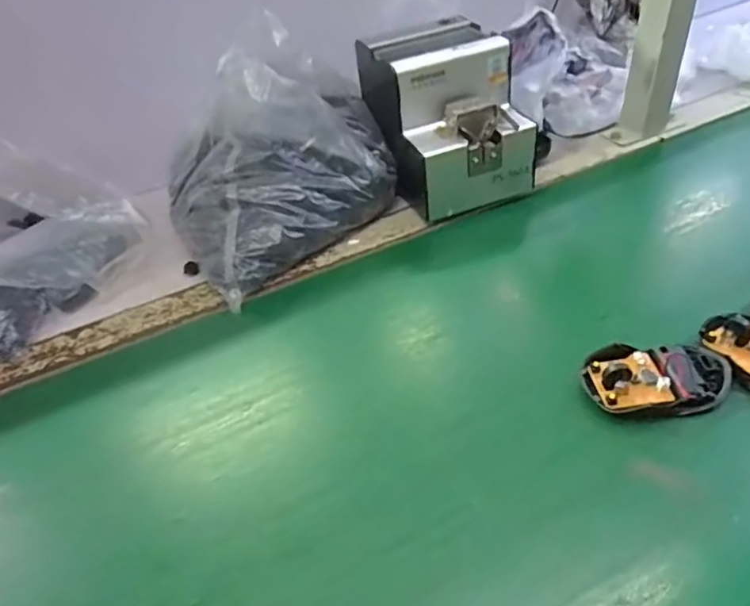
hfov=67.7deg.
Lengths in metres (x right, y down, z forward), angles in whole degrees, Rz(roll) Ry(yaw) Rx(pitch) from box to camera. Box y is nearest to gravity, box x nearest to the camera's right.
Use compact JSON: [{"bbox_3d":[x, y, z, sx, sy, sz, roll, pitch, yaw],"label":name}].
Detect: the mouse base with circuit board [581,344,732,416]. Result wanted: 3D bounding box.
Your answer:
[{"bbox_3d":[0.198,0.050,0.395,0.094,0.021,0.057,-7,42,0],"label":"mouse base with circuit board"}]

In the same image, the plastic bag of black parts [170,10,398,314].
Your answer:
[{"bbox_3d":[-0.085,-0.150,0.552,0.244,0.155,0.162,-27,46,-21],"label":"plastic bag of black parts"}]

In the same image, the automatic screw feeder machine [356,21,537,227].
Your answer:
[{"bbox_3d":[0.074,-0.202,0.599,0.139,0.135,0.178,-12,42,-6],"label":"automatic screw feeder machine"}]

